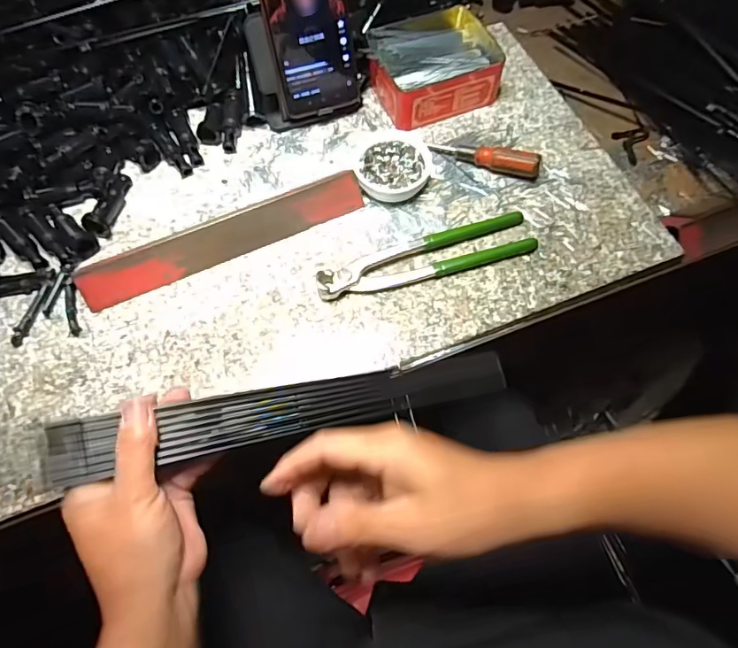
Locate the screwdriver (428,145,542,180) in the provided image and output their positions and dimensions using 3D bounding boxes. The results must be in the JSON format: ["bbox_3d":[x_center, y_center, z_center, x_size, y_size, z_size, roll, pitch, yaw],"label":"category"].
[{"bbox_3d":[0.113,-0.162,0.484,0.106,0.027,0.019,18,66,9],"label":"screwdriver"}]

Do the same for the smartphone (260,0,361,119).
[{"bbox_3d":[-0.056,-0.279,0.450,0.077,0.166,0.007,-17,42,-7],"label":"smartphone"}]

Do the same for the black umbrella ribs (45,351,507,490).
[{"bbox_3d":[-0.044,0.060,0.349,0.312,0.025,0.034,-8,64,-19],"label":"black umbrella ribs"}]

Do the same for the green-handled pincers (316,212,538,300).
[{"bbox_3d":[0.052,-0.060,0.439,0.198,0.017,0.043,-18,66,-8],"label":"green-handled pincers"}]

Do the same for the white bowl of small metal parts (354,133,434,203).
[{"bbox_3d":[0.022,-0.153,0.477,0.071,0.023,0.079,-13,65,-5],"label":"white bowl of small metal parts"}]

